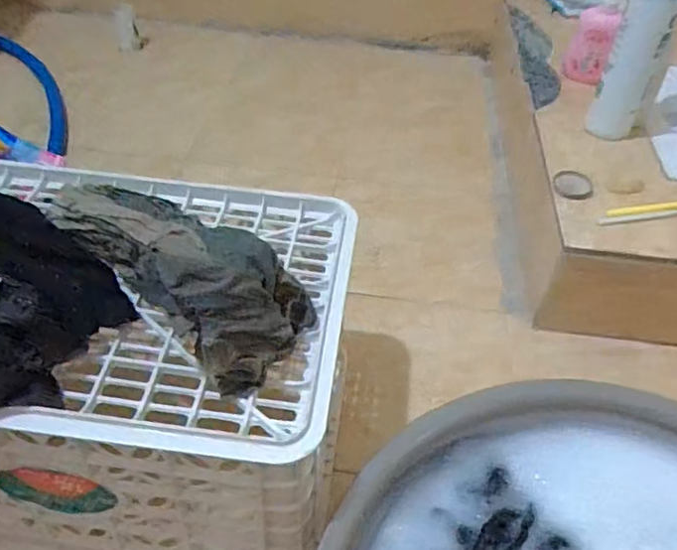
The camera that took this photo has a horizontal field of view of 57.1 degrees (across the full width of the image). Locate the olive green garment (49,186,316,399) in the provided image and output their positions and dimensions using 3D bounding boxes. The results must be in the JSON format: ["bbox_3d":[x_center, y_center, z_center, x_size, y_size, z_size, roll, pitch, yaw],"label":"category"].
[{"bbox_3d":[-0.140,-0.025,0.569,0.274,0.095,0.123,35,53,29],"label":"olive green garment"}]

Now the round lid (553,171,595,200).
[{"bbox_3d":[0.341,-0.131,0.902,0.054,0.011,0.054,1,44,-1],"label":"round lid"}]

